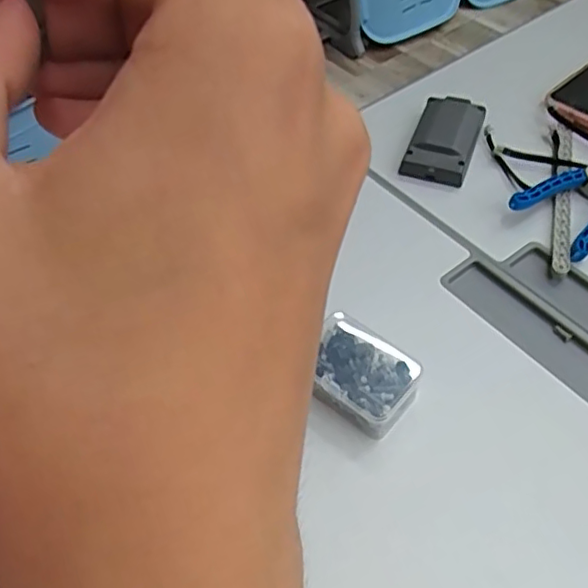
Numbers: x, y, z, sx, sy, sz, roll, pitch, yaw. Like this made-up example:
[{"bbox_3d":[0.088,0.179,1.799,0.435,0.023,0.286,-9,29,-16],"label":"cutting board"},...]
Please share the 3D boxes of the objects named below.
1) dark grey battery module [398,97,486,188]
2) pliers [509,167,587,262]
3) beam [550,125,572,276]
[{"bbox_3d":[0.140,-0.145,0.553,0.057,0.021,0.107,16,56,17],"label":"dark grey battery module"},{"bbox_3d":[0.244,-0.085,0.489,0.127,0.023,0.067,-36,57,-21],"label":"pliers"},{"bbox_3d":[0.227,-0.087,0.504,0.014,0.006,0.181,10,54,13],"label":"beam"}]

